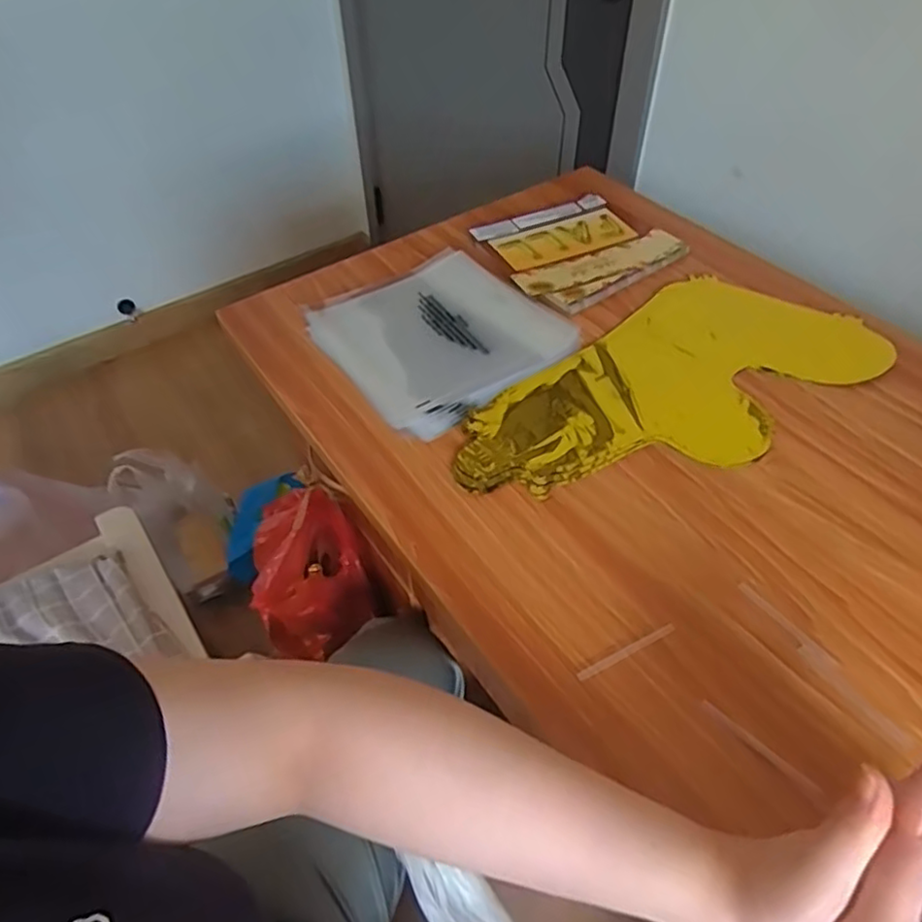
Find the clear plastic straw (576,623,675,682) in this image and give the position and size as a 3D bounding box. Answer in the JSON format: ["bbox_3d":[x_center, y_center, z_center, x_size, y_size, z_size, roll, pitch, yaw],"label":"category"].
[{"bbox_3d":[0.115,0.133,0.454,0.079,0.004,0.007,-22,52,-15],"label":"clear plastic straw"}]

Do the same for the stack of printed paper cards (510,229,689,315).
[{"bbox_3d":[0.165,-0.219,0.740,0.206,0.010,0.075,-23,53,-16],"label":"stack of printed paper cards"}]

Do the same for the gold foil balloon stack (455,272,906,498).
[{"bbox_3d":[0.196,-0.071,0.625,0.433,0.013,0.202,-28,54,-19],"label":"gold foil balloon stack"}]

